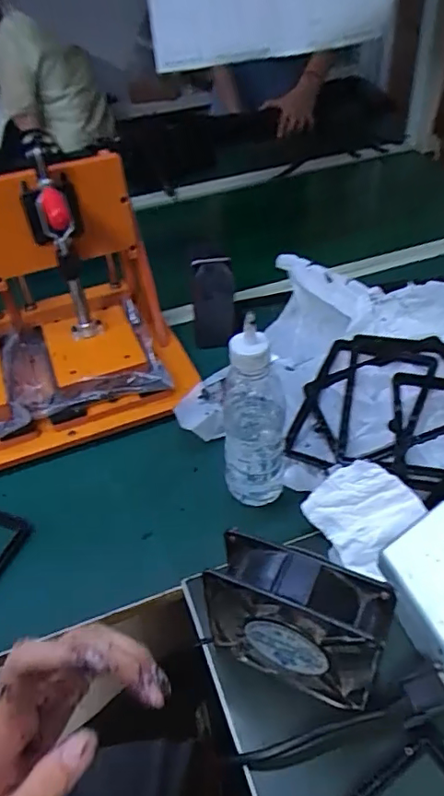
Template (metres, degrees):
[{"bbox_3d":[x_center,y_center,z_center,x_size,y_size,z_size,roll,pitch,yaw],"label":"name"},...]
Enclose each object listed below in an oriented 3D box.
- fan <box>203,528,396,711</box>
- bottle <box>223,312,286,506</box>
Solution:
[{"bbox_3d":[0.050,0.157,0.386,0.124,0.117,0.041,16,46,22],"label":"fan"},{"bbox_3d":[0.025,0.012,0.513,0.066,0.187,0.061,0,42,5],"label":"bottle"}]

